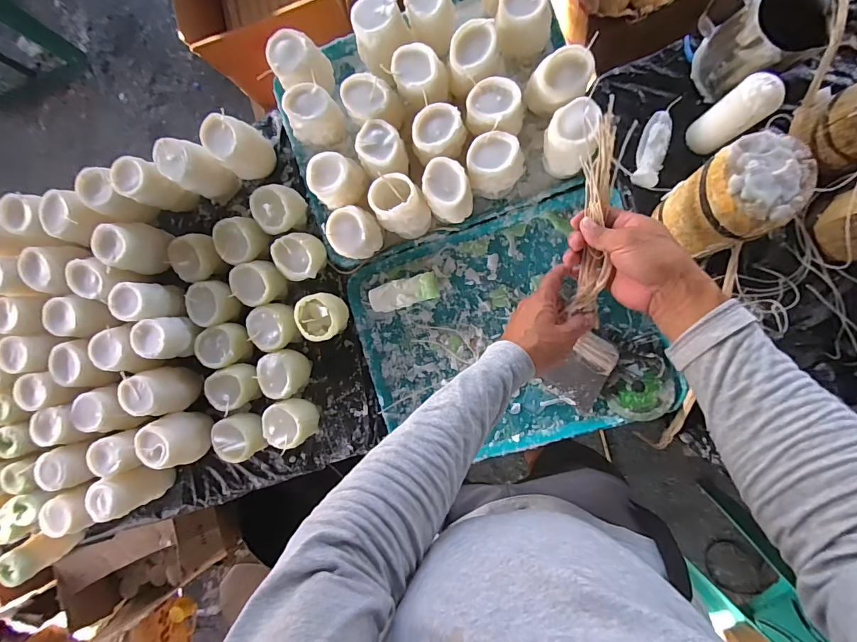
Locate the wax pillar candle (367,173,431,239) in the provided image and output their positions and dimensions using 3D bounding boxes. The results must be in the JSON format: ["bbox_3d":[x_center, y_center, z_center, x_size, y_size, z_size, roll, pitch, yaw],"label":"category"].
[{"bbox_3d":[-0.038,-0.163,0.584,0.068,0.118,0.064,0,91,8],"label":"wax pillar candle"}]

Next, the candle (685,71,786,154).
[{"bbox_3d":[0.363,-0.244,0.484,0.043,0.111,0.047,0,91,8],"label":"candle"}]

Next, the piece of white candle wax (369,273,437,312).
[{"bbox_3d":[-0.038,-0.044,0.631,0.104,0.038,0.043,-16,89,8],"label":"piece of white candle wax"}]

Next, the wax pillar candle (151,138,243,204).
[{"bbox_3d":[-0.353,-0.230,0.628,0.081,0.104,0.068,29,95,6],"label":"wax pillar candle"}]

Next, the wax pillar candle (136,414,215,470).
[{"bbox_3d":[-0.392,0.185,0.632,0.072,0.075,0.080,-21,88,8],"label":"wax pillar candle"}]

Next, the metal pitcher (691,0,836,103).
[{"bbox_3d":[0.386,-0.339,0.473,0.096,0.100,0.105,0,91,8],"label":"metal pitcher"}]

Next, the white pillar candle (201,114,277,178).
[{"bbox_3d":[-0.287,-0.263,0.621,0.071,0.105,0.063,-41,86,7],"label":"white pillar candle"}]

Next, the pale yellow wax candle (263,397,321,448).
[{"bbox_3d":[-0.215,0.158,0.638,0.070,0.062,0.070,0,91,8],"label":"pale yellow wax candle"}]

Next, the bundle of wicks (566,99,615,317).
[{"bbox_3d":[0.183,-0.118,0.444,0.033,0.016,0.216,3,99,8],"label":"bundle of wicks"}]

